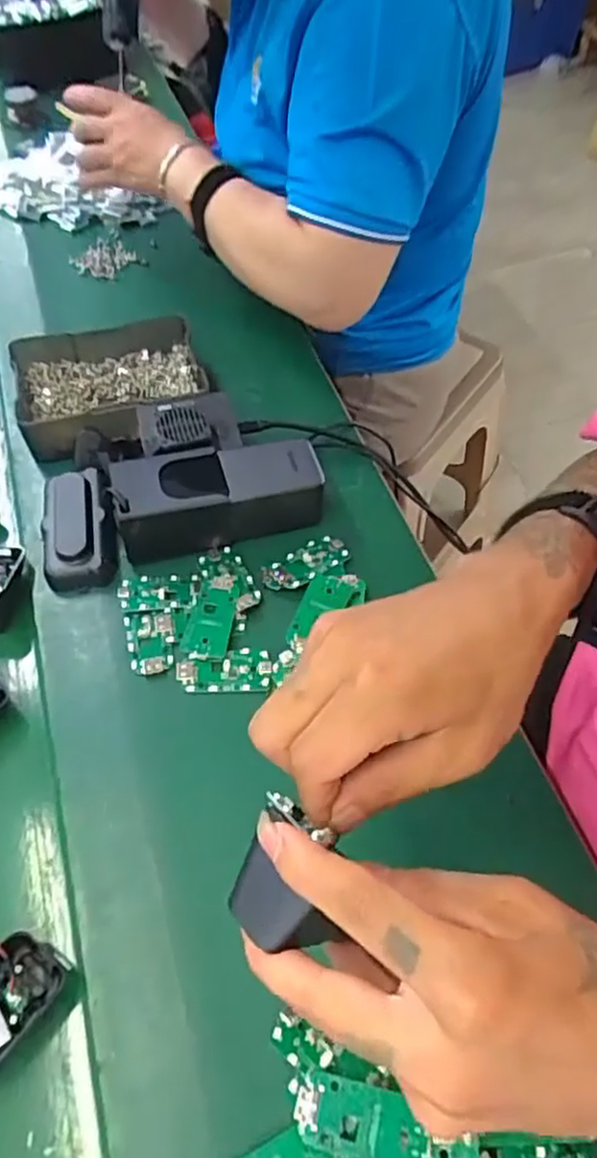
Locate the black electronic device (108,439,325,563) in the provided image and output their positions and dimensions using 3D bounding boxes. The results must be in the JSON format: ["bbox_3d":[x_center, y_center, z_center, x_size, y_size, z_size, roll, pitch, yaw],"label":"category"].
[{"bbox_3d":[-0.060,-0.065,0.516,0.156,0.065,0.059,-16,59,-5],"label":"black electronic device"}]

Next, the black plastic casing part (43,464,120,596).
[{"bbox_3d":[-0.169,-0.043,0.513,0.056,0.025,0.099,-13,59,-4],"label":"black plastic casing part"}]

